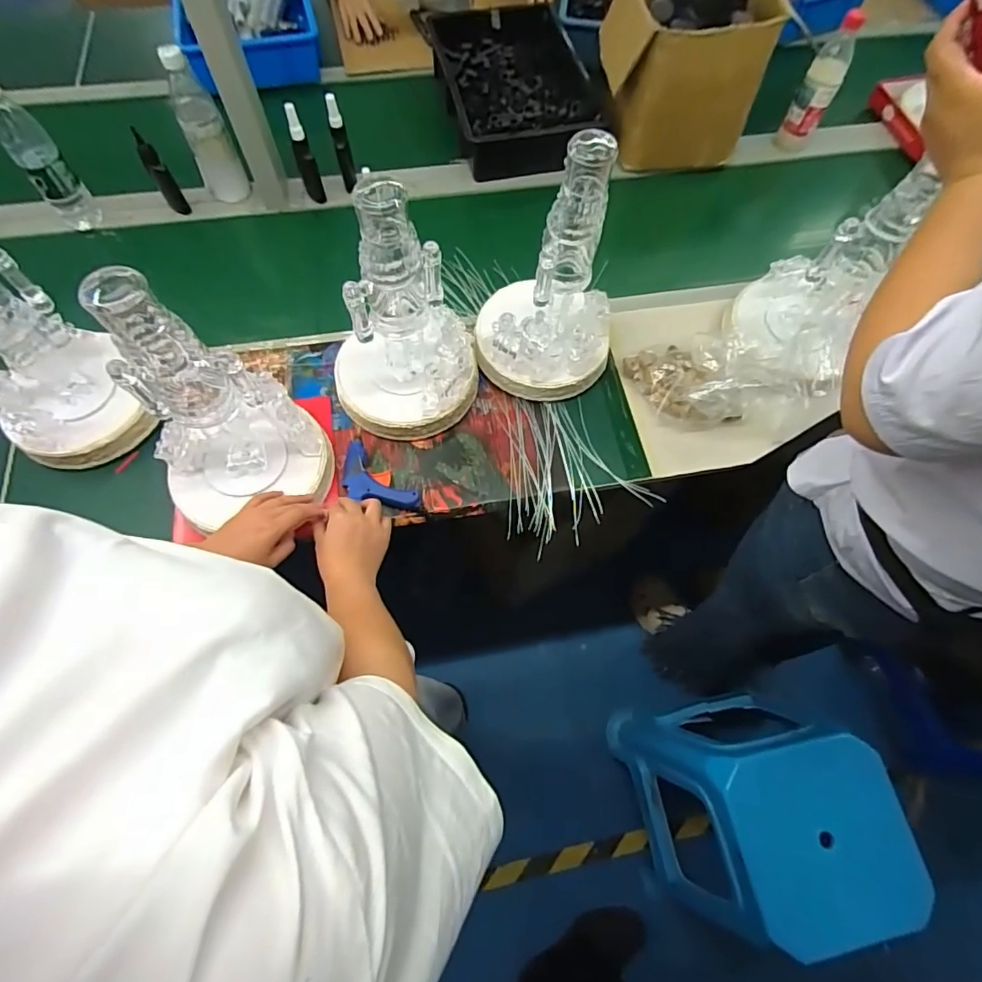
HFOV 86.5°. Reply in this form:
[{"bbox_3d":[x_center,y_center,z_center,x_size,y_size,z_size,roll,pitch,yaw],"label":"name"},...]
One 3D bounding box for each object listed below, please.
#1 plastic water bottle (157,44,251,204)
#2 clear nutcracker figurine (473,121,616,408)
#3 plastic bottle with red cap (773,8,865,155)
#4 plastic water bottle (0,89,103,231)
[{"bbox_3d":[-0.488,-0.611,0.889,0.072,0.211,0.068,-22,69,-11],"label":"plastic water bottle"},{"bbox_3d":[0.090,-0.274,0.696,0.186,0.332,0.162,20,68,7],"label":"clear nutcracker figurine"},{"bbox_3d":[0.613,-0.749,0.990,0.067,0.226,0.072,29,69,10],"label":"plastic bottle with red cap"},{"bbox_3d":[-0.726,-0.535,0.834,0.065,0.210,0.080,-34,72,-15],"label":"plastic water bottle"}]

